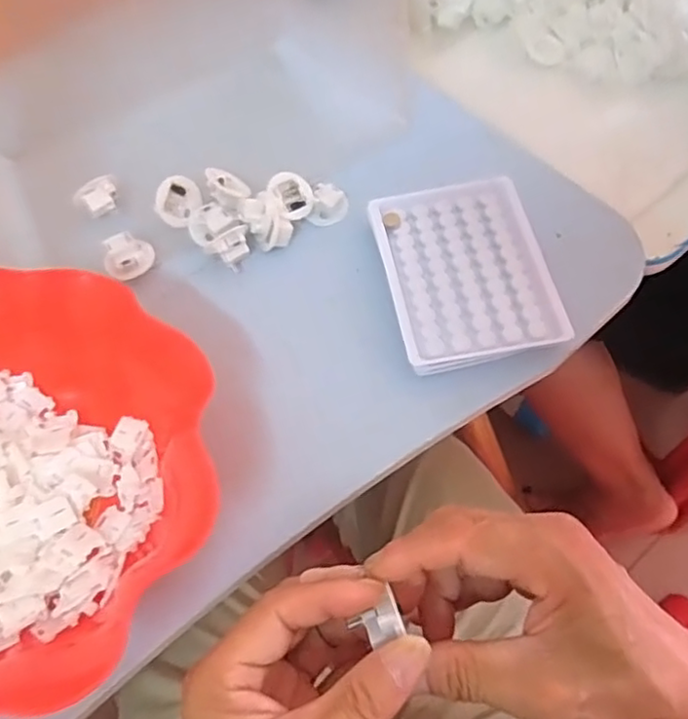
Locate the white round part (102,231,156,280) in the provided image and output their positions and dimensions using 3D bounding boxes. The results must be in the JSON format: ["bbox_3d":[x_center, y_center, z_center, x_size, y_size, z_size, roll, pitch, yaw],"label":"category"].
[{"bbox_3d":[-0.141,-0.068,0.420,0.031,0.017,0.025,-21,63,-10],"label":"white round part"}]

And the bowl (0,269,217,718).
[{"bbox_3d":[-0.182,0.065,0.331,0.206,0.069,0.222,-1,62,1],"label":"bowl"}]

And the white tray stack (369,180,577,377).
[{"bbox_3d":[0.075,-0.054,0.411,0.096,0.026,0.128,-10,62,-4],"label":"white tray stack"}]

